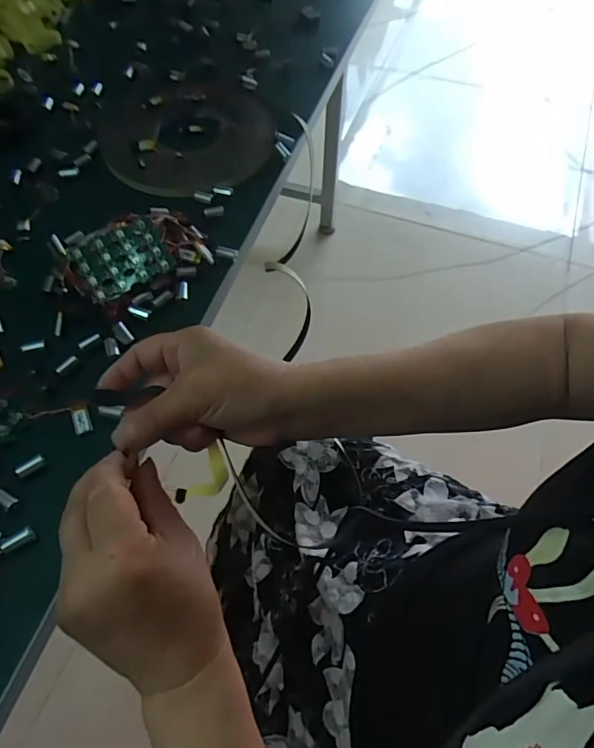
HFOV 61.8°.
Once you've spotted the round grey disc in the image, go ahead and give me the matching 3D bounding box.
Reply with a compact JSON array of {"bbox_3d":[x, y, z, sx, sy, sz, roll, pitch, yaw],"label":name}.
[{"bbox_3d":[-0.124,-0.279,0.557,0.187,0.012,0.211,-11,60,-7],"label":"round grey disc"}]

